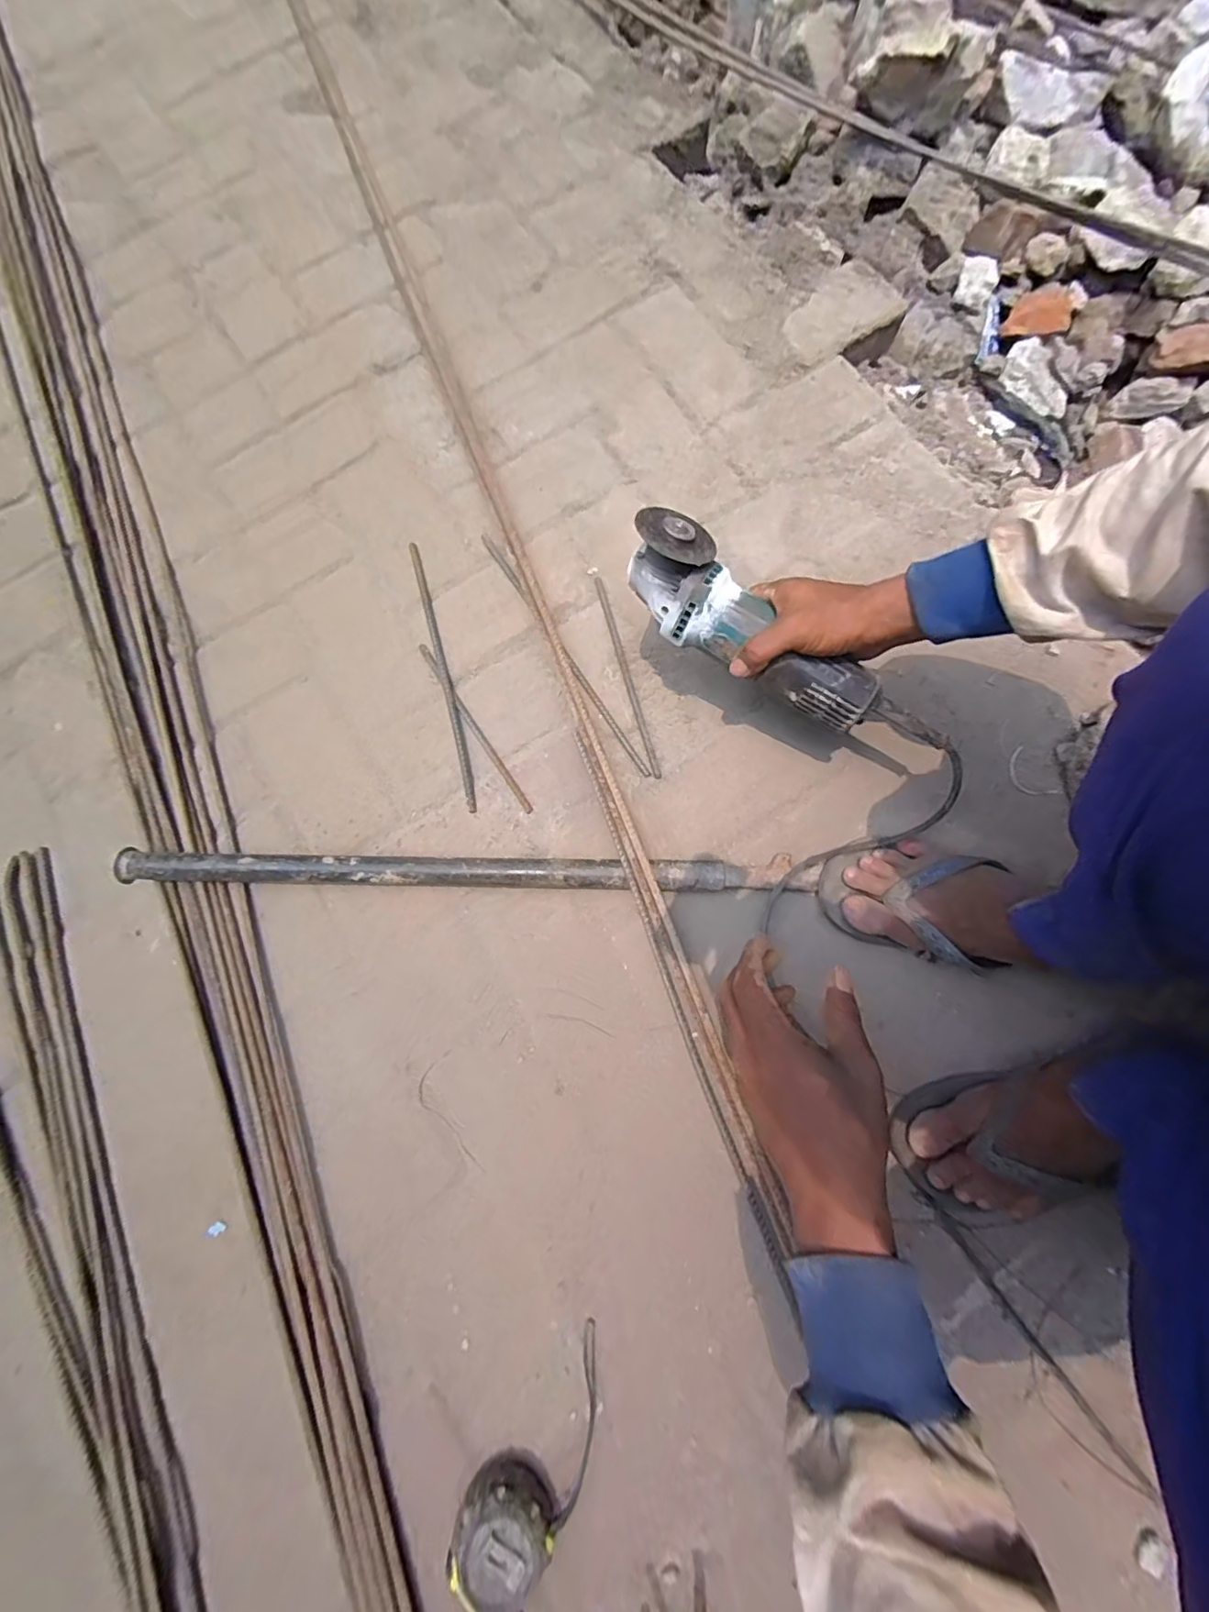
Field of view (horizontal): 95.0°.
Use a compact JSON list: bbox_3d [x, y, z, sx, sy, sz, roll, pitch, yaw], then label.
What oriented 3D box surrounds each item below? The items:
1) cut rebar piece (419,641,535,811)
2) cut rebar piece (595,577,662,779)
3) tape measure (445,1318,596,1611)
[{"bbox_3d":[-0.141,-0.086,0.602,0.013,0.007,0.225,-34,79,-7],"label":"cut rebar piece"},{"bbox_3d":[0.023,-0.146,0.611,0.010,0.009,0.248,-15,77,-3],"label":"cut rebar piece"},{"bbox_3d":[-0.052,0.527,0.439,0.077,0.042,0.184,31,79,7],"label":"tape measure"}]

